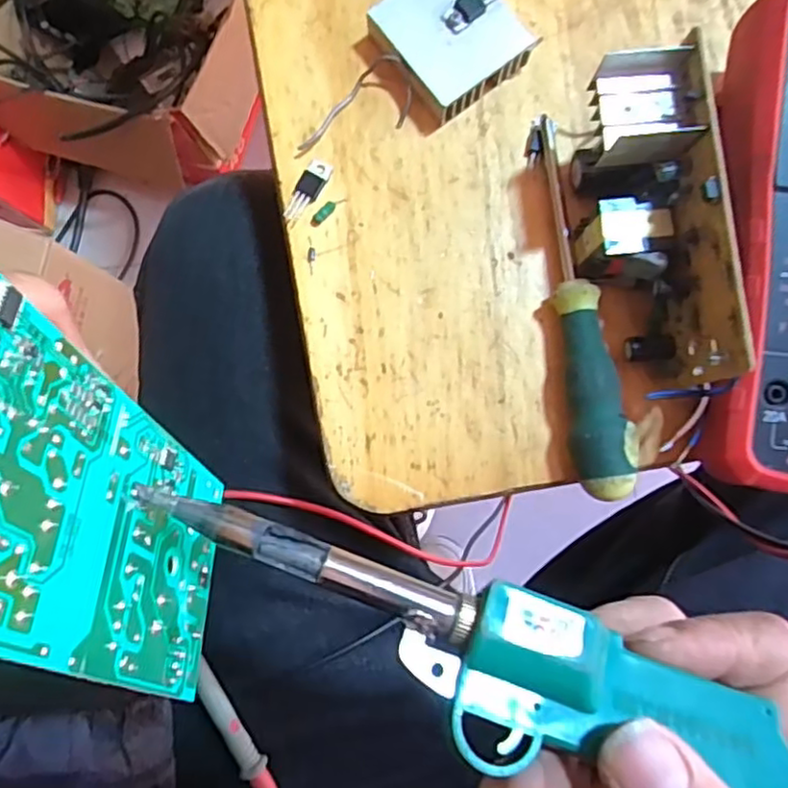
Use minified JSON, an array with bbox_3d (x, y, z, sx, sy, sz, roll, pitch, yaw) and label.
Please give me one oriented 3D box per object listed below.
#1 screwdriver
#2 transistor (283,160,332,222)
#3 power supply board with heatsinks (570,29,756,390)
[{"bbox_3d":[0.074,-0.036,0.265,0.023,0.024,0.152,-6,84,0],"label":"screwdriver"},{"bbox_3d":[-0.037,-0.086,0.282,0.010,0.004,0.028,25,85,3],"label":"transistor"},{"bbox_3d":[0.092,-0.060,0.247,0.035,0.063,0.113,-5,84,0],"label":"power supply board with heatsinks"}]

